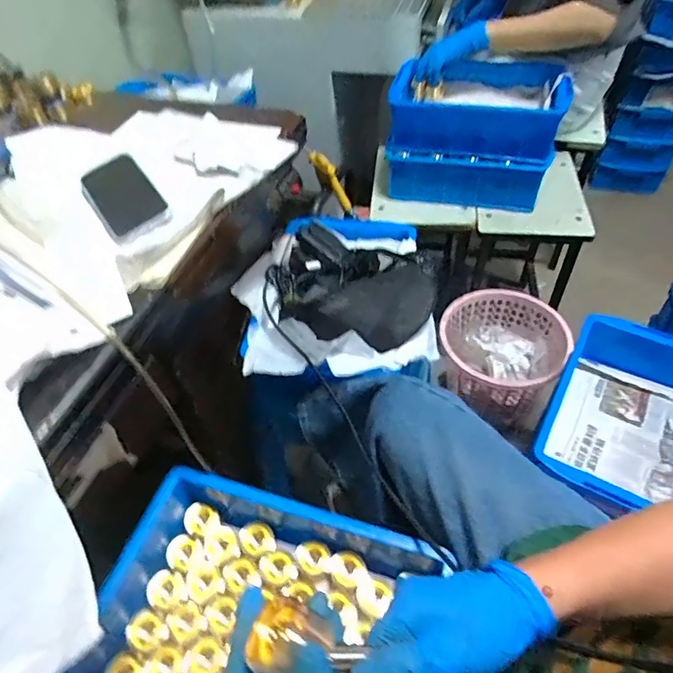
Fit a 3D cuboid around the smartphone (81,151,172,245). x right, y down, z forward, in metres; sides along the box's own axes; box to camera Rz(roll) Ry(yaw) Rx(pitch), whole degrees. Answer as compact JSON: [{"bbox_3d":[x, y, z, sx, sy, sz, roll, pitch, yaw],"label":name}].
[{"bbox_3d":[-0.257,-0.166,0.580,0.076,0.008,0.135,-38,66,-7],"label":"smartphone"}]

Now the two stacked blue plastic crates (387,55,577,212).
[{"bbox_3d":[0.310,-0.461,1.114,0.357,0.238,0.259,14,52,16],"label":"two stacked blue plastic crates"}]

